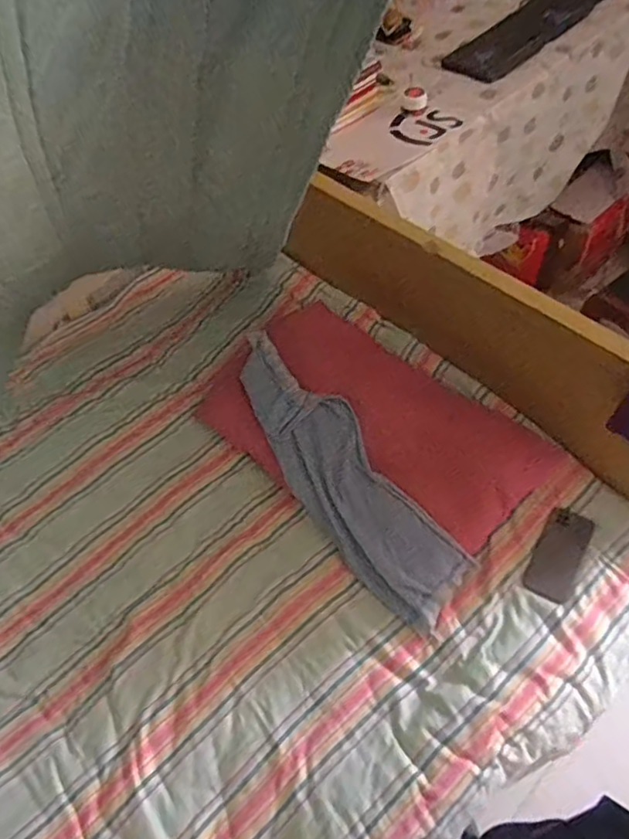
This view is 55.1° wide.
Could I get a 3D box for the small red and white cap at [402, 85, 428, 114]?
[{"bbox_3d":[0.219,-0.697,1.306,0.052,0.033,0.043,7,58,10],"label":"small red and white cap"}]

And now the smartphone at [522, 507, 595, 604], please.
[{"bbox_3d":[0.447,0.245,1.103,0.078,0.011,0.164,25,75,20],"label":"smartphone"}]

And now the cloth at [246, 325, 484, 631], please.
[{"bbox_3d":[0.039,0.093,1.165,0.187,0.051,0.665,-37,70,-3],"label":"cloth"}]

